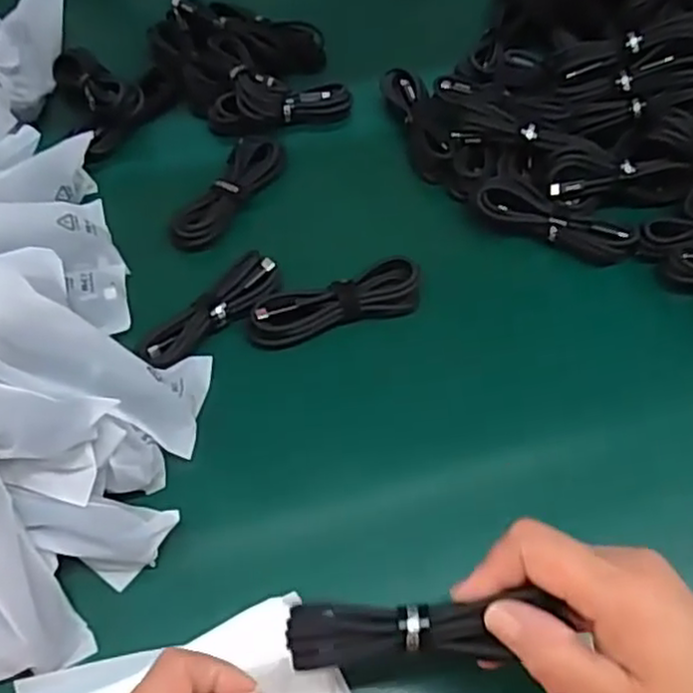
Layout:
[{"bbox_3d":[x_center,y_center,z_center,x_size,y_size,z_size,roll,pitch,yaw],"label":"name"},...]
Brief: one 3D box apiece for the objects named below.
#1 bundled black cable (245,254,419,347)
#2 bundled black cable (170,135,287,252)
[{"bbox_3d":[-0.007,-0.029,0.461,0.113,0.022,0.031,-15,60,-11],"label":"bundled black cable"},{"bbox_3d":[-0.082,-0.111,0.509,0.040,0.019,0.112,22,60,11],"label":"bundled black cable"}]

